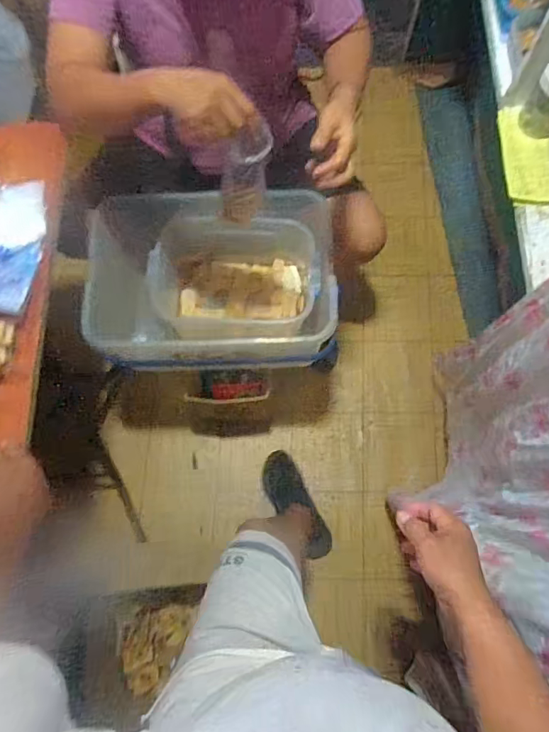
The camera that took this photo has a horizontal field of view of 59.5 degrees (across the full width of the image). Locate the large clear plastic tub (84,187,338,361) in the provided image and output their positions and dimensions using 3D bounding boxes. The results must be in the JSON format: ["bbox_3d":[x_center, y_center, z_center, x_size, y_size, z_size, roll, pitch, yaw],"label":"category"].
[{"bbox_3d":[-0.128,-0.195,1.049,0.487,0.223,0.280,-4,73,0],"label":"large clear plastic tub"}]

